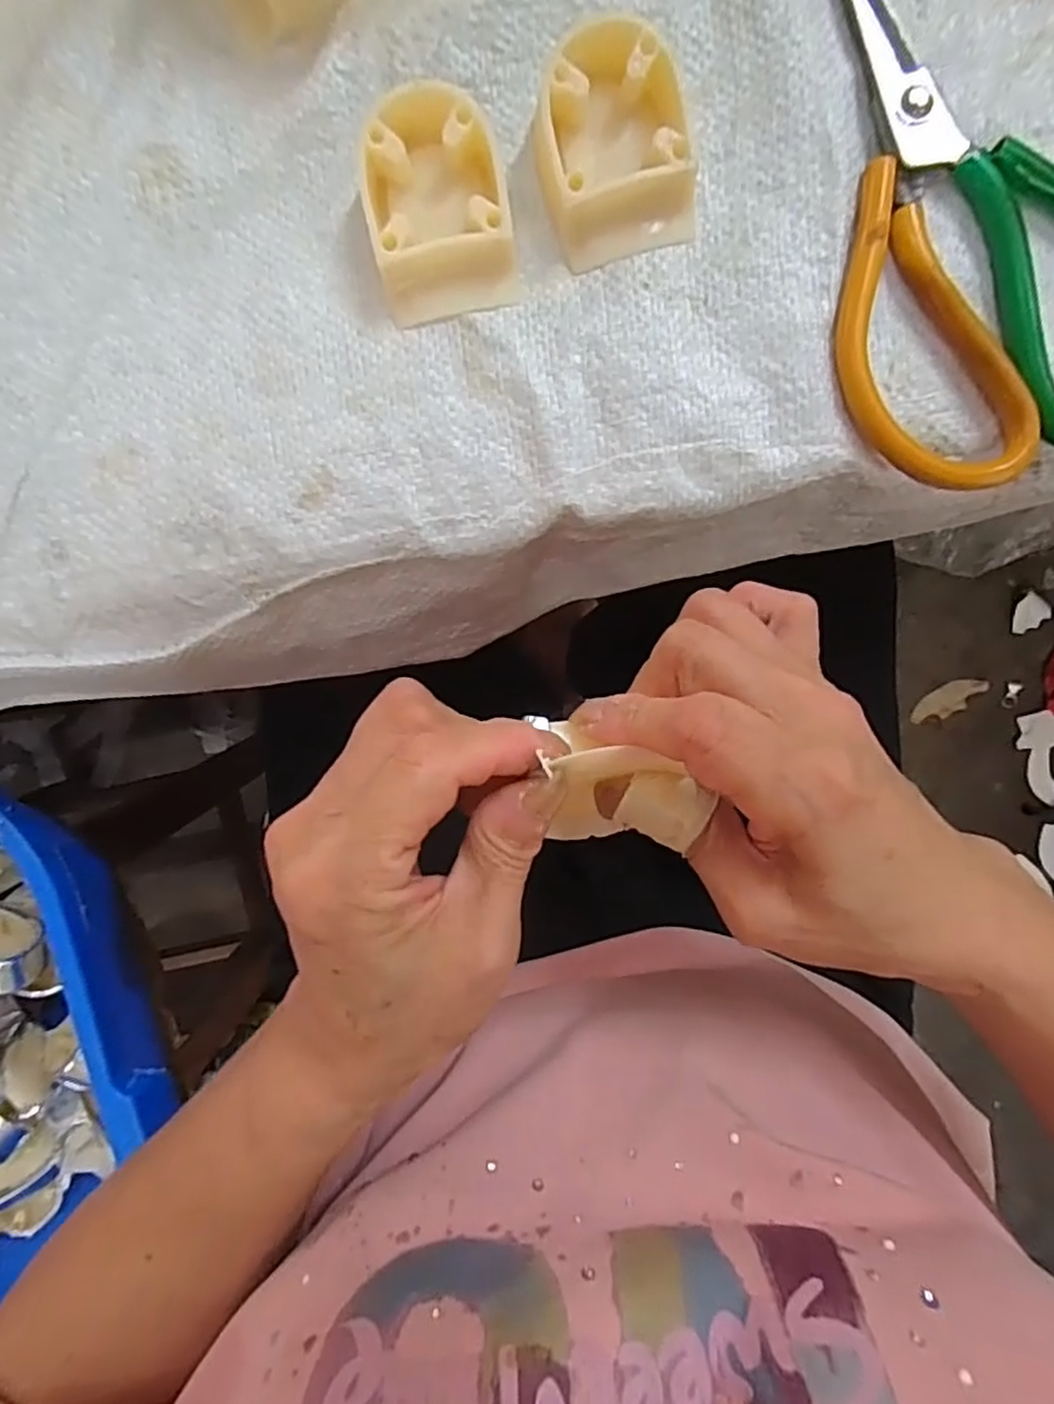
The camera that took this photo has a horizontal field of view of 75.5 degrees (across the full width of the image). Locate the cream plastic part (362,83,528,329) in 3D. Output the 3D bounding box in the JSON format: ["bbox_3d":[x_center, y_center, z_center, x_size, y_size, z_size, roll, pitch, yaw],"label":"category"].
[{"bbox_3d":[-0.029,-0.161,0.221,0.043,0.023,0.057,-12,93,3],"label":"cream plastic part"}]

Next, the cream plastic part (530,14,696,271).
[{"bbox_3d":[0.029,-0.179,0.218,0.051,0.022,0.056,-12,93,3],"label":"cream plastic part"}]

